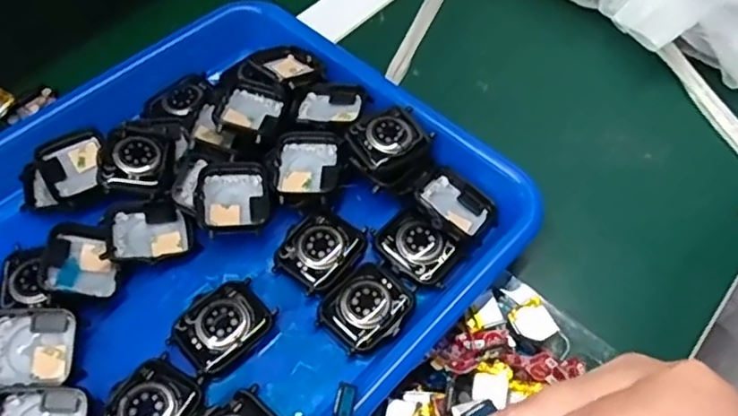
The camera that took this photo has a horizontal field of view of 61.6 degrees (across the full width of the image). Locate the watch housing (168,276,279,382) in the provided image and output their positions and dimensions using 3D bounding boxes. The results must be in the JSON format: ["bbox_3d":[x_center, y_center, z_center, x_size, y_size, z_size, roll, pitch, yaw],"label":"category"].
[{"bbox_3d":[-0.070,0.055,0.296,0.045,0.007,0.036,-39,64,-24],"label":"watch housing"}]

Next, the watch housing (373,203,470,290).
[{"bbox_3d":[0.026,0.020,0.321,0.042,0.012,0.031,39,64,23],"label":"watch housing"}]

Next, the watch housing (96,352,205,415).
[{"bbox_3d":[-0.097,0.089,0.273,0.038,0.007,0.043,26,59,17],"label":"watch housing"}]

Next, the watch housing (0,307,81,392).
[{"bbox_3d":[-0.157,0.064,0.286,0.042,0.014,0.037,4,73,-16],"label":"watch housing"}]

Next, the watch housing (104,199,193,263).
[{"bbox_3d":[-0.115,0.013,0.324,0.043,0.012,0.035,-5,61,-21],"label":"watch housing"}]

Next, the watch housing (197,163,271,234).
[{"bbox_3d":[-0.071,-0.006,0.326,0.036,0.010,0.043,-8,56,-6],"label":"watch housing"}]

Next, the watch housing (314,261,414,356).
[{"bbox_3d":[0.000,0.048,0.305,0.035,0.008,0.042,36,63,22],"label":"watch housing"}]

